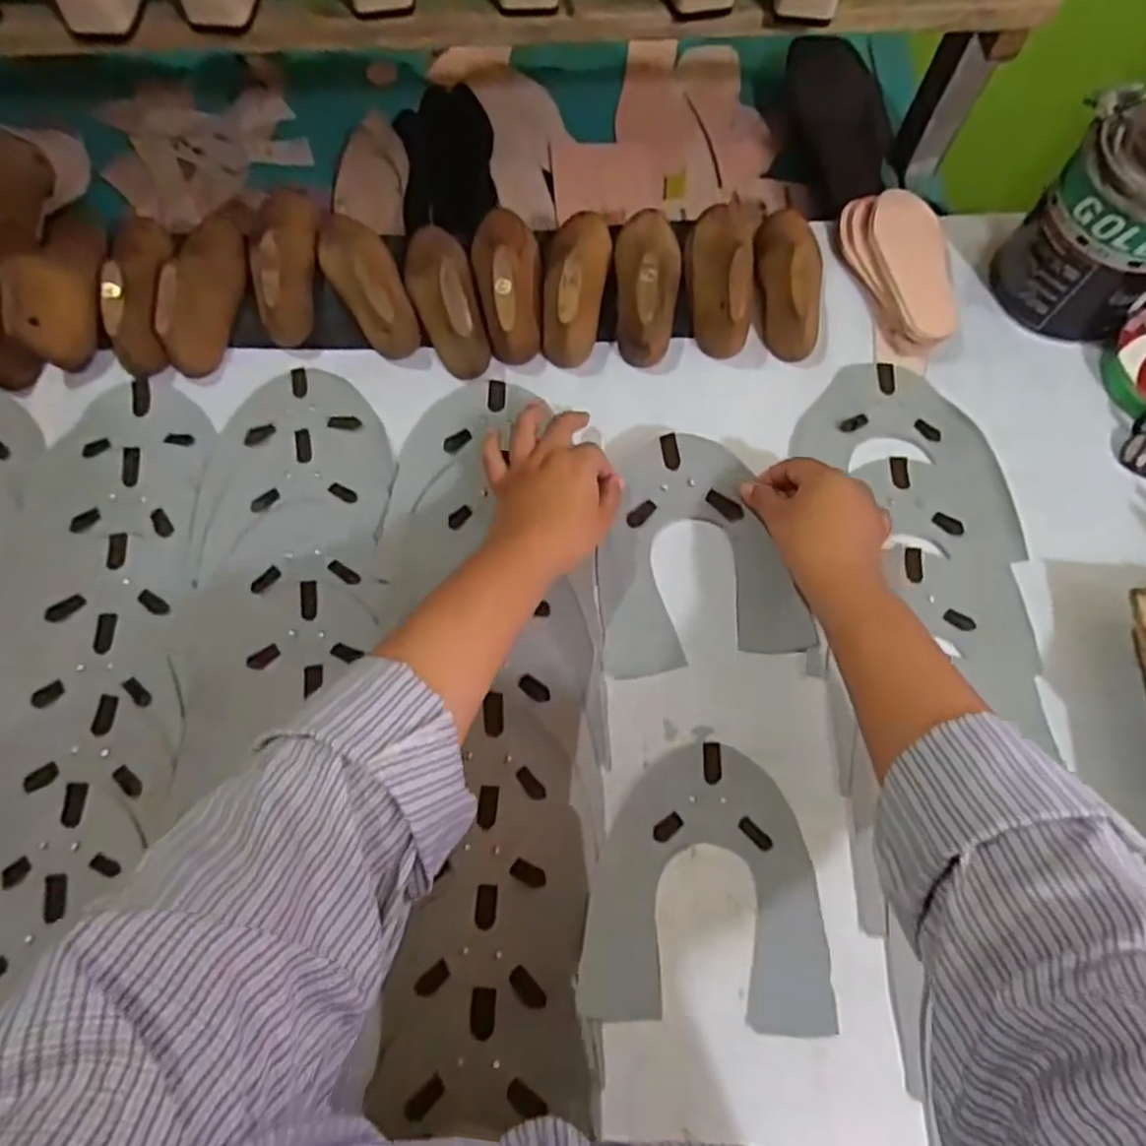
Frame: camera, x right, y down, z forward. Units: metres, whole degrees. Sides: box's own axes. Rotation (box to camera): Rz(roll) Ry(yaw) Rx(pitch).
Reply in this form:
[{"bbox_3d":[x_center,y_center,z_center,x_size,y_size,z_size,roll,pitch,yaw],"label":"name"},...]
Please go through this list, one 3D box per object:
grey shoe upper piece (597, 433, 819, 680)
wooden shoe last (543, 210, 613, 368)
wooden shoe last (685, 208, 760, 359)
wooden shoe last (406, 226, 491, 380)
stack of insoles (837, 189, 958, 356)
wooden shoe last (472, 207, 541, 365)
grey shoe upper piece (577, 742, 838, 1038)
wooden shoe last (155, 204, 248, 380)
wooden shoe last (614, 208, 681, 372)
[{"bbox_3d":[0.082,-0.019,0.497,0.138,0.024,0.162,-9,73,-3],"label":"grey shoe upper piece"},{"bbox_3d":[0.001,-0.225,0.545,0.047,0.054,0.137,8,73,2],"label":"wooden shoe last"},{"bbox_3d":[0.115,-0.238,0.551,0.052,0.052,0.139,6,73,2],"label":"wooden shoe last"},{"bbox_3d":[-0.098,-0.214,0.542,0.045,0.056,0.127,-16,73,-5],"label":"wooden shoe last"},{"bbox_3d":[0.255,-0.237,0.558,0.070,0.022,0.136,-6,73,-2],"label":"stack of insoles"},{"bbox_3d":[-0.050,-0.228,0.546,0.048,0.054,0.141,-5,73,-2],"label":"wooden shoe last"},{"bbox_3d":[0.083,0.189,0.440,0.143,0.005,0.155,4,73,1],"label":"grey shoe upper piece"},{"bbox_3d":[-0.280,-0.221,0.542,0.042,0.050,0.141,3,73,1],"label":"wooden shoe last"},{"bbox_3d":[0.057,-0.228,0.546,0.049,0.052,0.131,7,73,2],"label":"wooden shoe last"}]

